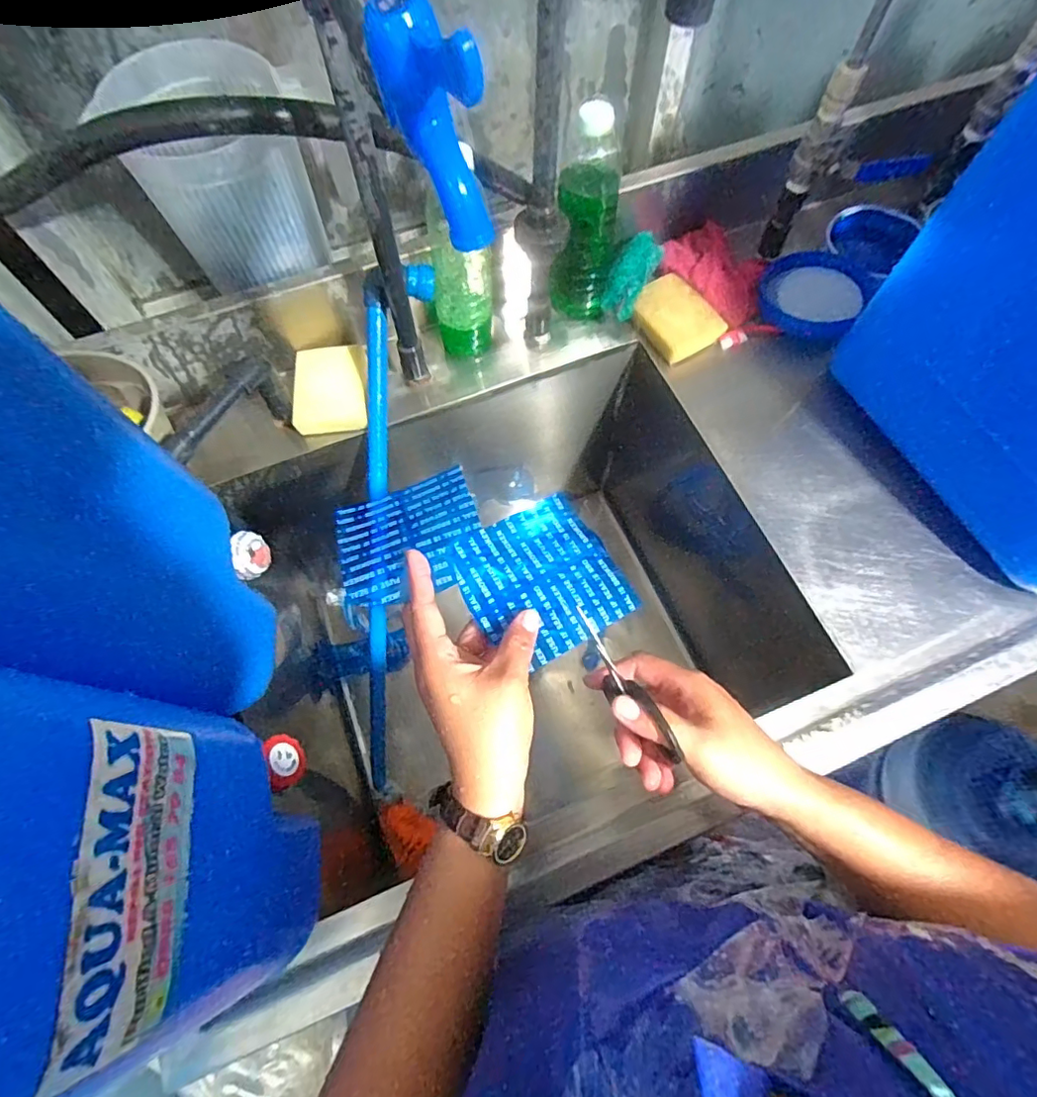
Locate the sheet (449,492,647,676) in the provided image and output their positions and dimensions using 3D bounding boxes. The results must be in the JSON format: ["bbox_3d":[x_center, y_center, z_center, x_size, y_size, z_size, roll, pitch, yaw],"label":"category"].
[{"bbox_3d":[0.016,0.019,0.368,0.099,0.018,0.097,-29,69,-15],"label":"sheet"}]

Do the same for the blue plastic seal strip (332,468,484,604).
[{"bbox_3d":[-0.076,-0.008,0.385,0.096,0.025,0.091,-15,66,-9],"label":"blue plastic seal strip"}]

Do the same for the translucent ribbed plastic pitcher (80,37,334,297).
[{"bbox_3d":[-0.262,-0.336,0.512,0.127,0.163,0.112,-23,68,-13],"label":"translucent ribbed plastic pitcher"}]

